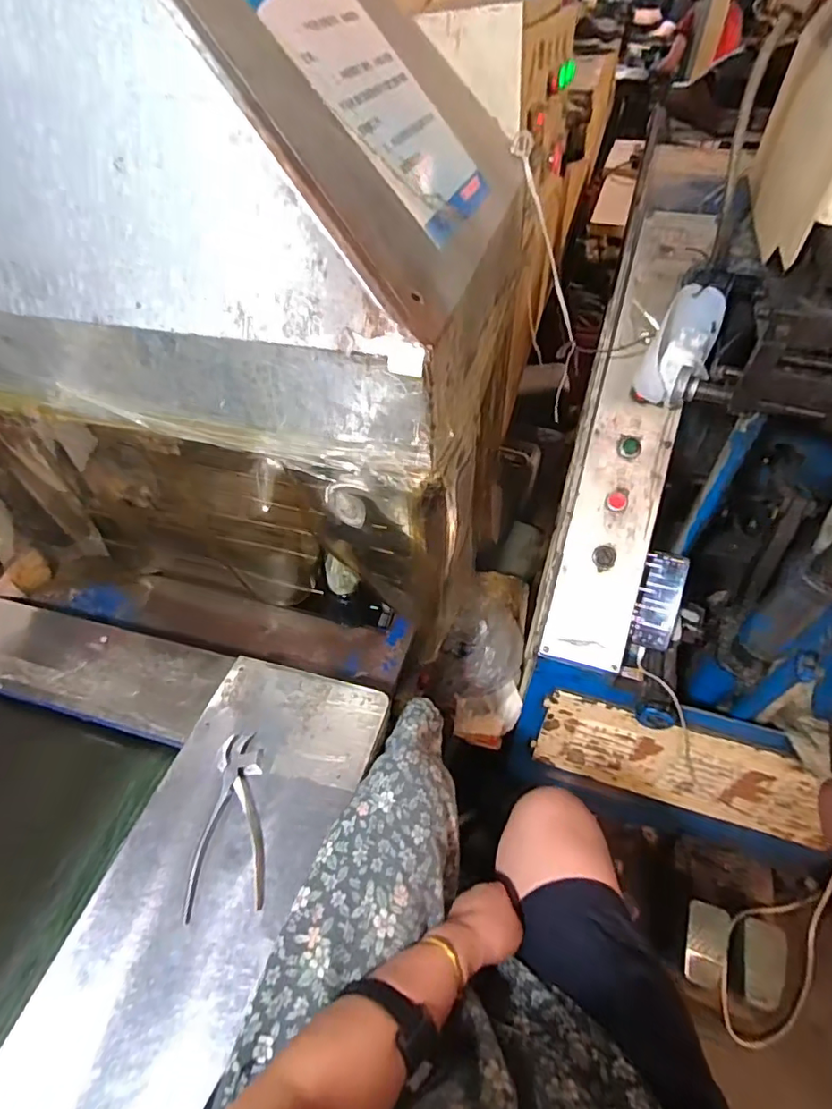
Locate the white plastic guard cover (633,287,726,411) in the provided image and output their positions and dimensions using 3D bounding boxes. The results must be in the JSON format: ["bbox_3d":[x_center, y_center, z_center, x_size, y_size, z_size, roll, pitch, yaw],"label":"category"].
[{"bbox_3d":[0.387,-0.300,0.801,0.090,0.165,0.073,29,24,25],"label":"white plastic guard cover"}]

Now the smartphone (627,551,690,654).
[{"bbox_3d":[0.403,0.077,0.916,0.067,0.010,0.160,15,94,33],"label":"smartphone"}]

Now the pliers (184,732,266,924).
[{"bbox_3d":[-0.205,0.292,0.615,0.076,0.012,0.186,-6,48,-3],"label":"pliers"}]

